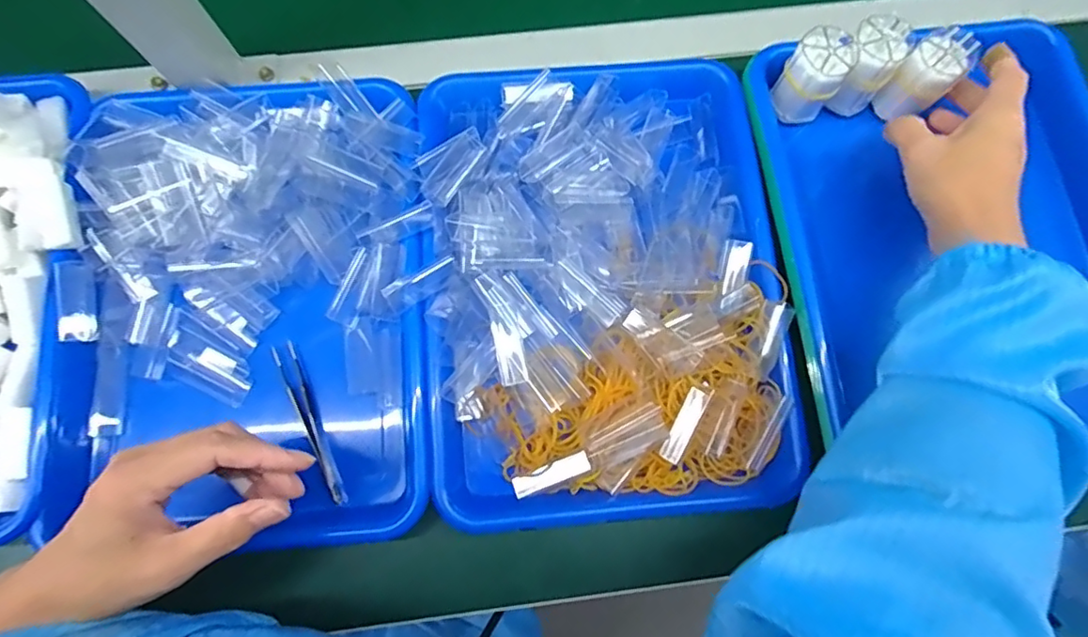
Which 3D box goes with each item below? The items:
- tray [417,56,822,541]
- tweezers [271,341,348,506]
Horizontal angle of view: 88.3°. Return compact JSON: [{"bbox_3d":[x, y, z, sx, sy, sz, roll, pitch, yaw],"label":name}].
[{"bbox_3d":[0.042,-0.030,0.399,0.248,0.038,0.331,-6,77,-2],"label":"tray"},{"bbox_3d":[-0.161,0.072,0.385,0.017,0.013,0.118,-24,79,-6],"label":"tweezers"}]

